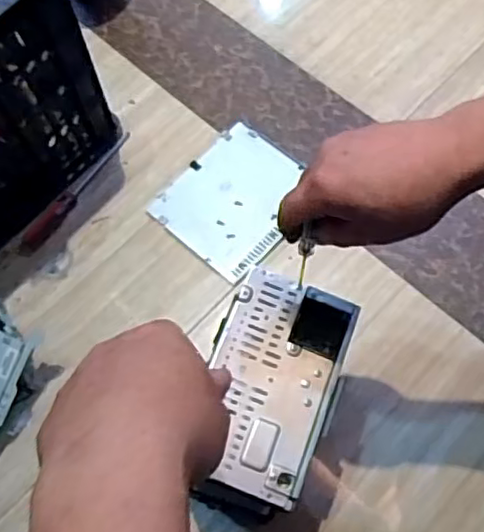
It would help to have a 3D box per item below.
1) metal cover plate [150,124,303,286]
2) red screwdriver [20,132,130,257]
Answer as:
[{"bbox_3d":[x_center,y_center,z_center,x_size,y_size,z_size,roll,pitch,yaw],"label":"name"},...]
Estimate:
[{"bbox_3d":[-0.007,-0.087,0.792,0.154,0.008,0.177,38,73,17],"label":"metal cover plate"},{"bbox_3d":[-0.206,-0.094,0.800,0.027,0.022,0.204,34,72,16],"label":"red screwdriver"}]

